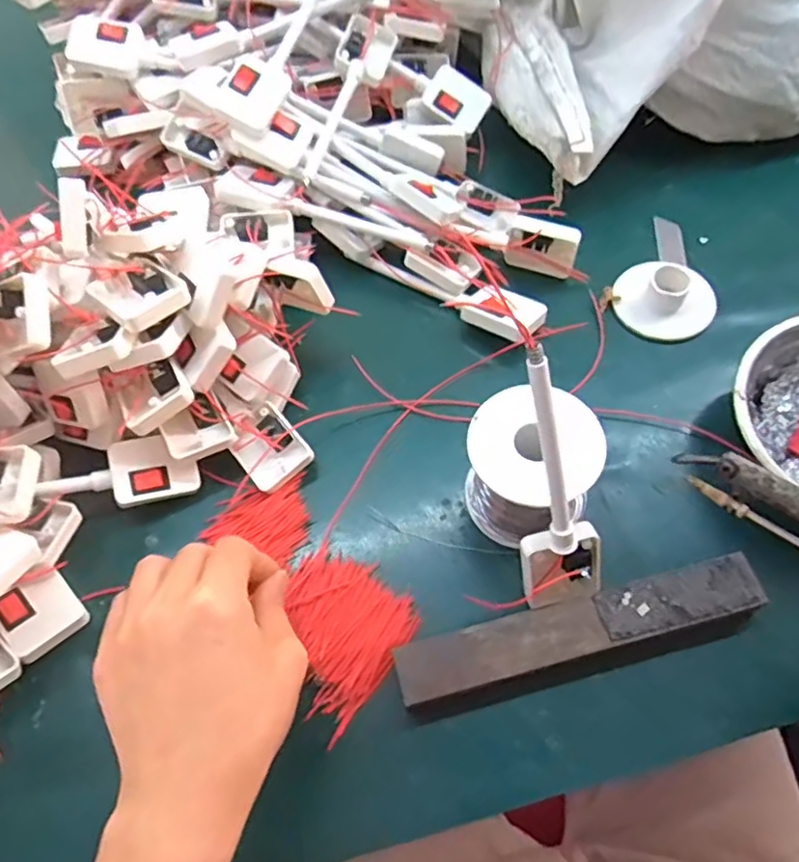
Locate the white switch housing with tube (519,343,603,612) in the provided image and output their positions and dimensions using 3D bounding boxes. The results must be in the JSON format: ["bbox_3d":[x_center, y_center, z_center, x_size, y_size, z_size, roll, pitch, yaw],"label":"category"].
[{"bbox_3d":[0.070,0.028,0.283,0.036,0.147,0.016,-20,36,-7],"label":"white switch housing with tube"}]

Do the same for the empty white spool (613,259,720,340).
[{"bbox_3d":[0.175,-0.088,0.416,0.063,0.020,0.053,28,67,17],"label":"empty white spool"}]

